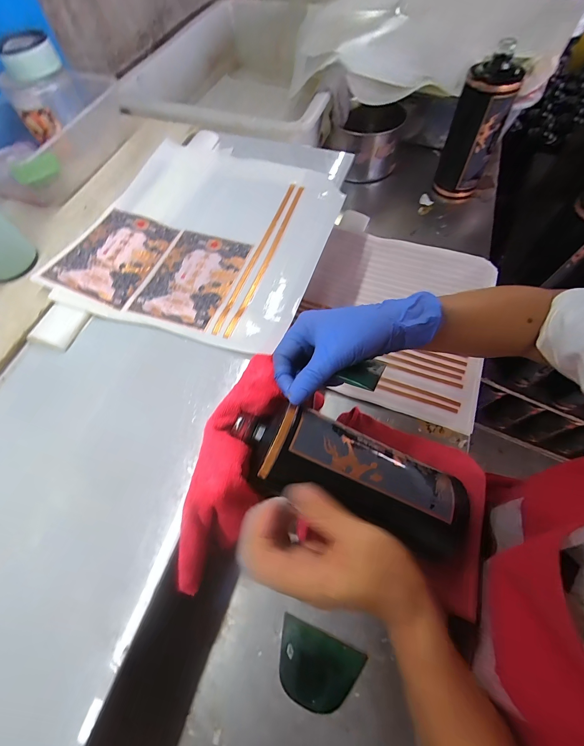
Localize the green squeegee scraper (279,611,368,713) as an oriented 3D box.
[{"bbox_3d":[0.021,0.274,0.297,0.076,0.004,0.057,19,70,17],"label":"green squeegee scraper"}]

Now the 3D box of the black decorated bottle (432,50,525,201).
[{"bbox_3d":[0.299,-0.393,0.530,0.071,0.177,0.071,-5,64,-3],"label":"black decorated bottle"}]

